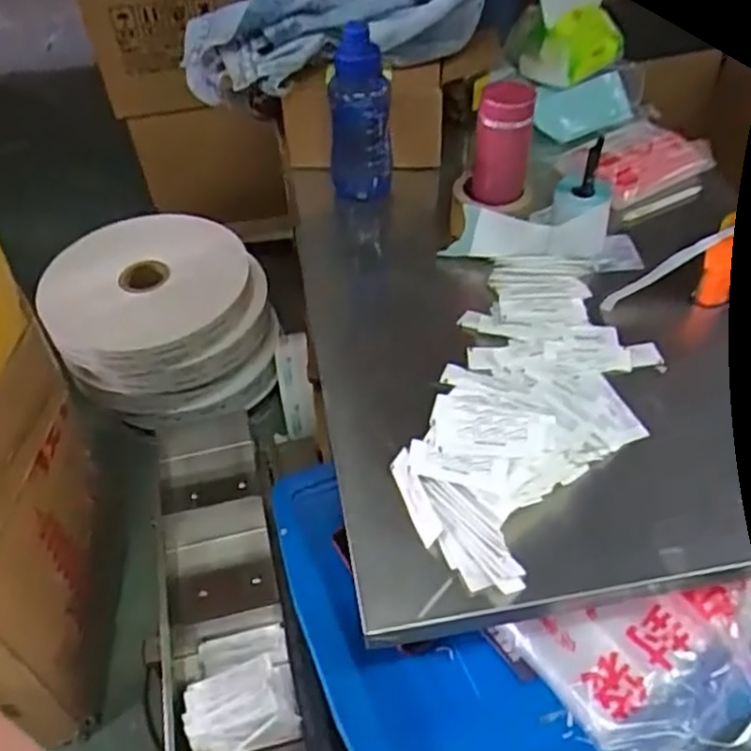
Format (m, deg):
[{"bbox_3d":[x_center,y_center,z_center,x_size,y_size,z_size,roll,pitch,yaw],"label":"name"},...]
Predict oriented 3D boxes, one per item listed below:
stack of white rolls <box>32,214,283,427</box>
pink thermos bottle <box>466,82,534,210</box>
[{"bbox_3d":[-0.424,-0.106,1.454,0.407,0.255,0.380,-23,50,-16],"label":"stack of white rolls"},{"bbox_3d":[0.157,-0.285,0.888,0.068,0.140,0.057,6,48,10],"label":"pink thermos bottle"}]

